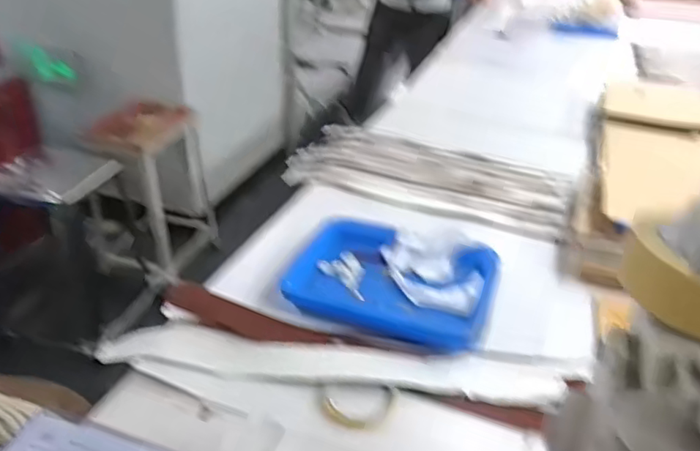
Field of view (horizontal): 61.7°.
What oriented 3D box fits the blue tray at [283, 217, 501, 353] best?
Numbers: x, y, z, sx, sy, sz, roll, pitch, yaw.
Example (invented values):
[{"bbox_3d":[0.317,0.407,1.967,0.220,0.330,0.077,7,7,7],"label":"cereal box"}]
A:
[{"bbox_3d":[0.063,0.076,0.848,0.283,0.041,0.205,14,33,16],"label":"blue tray"}]

